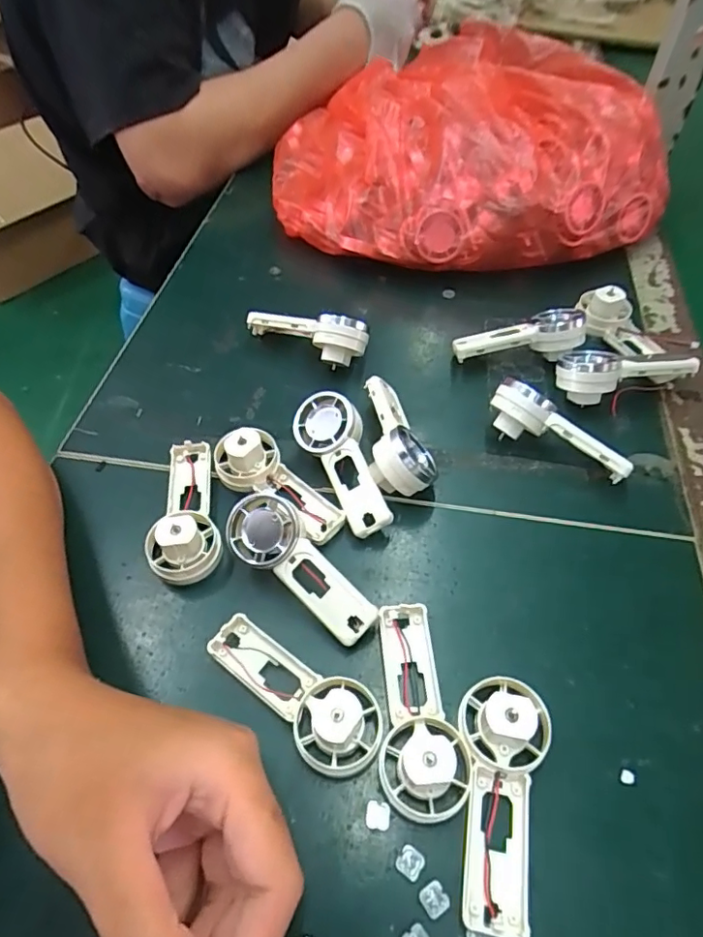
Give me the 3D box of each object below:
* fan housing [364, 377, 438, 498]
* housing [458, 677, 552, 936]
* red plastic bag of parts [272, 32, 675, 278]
[{"bbox_3d":[0.031,-0.023,0.343,0.038,0.035,0.088,-2,52,-1],"label":"fan housing"},{"bbox_3d":[0.063,0.136,0.227,0.036,0.021,0.091,8,65,6],"label":"housing"},{"bbox_3d":[0.095,-0.286,0.498,0.317,0.130,0.246,-8,52,-6],"label":"red plastic bag of parts"}]

